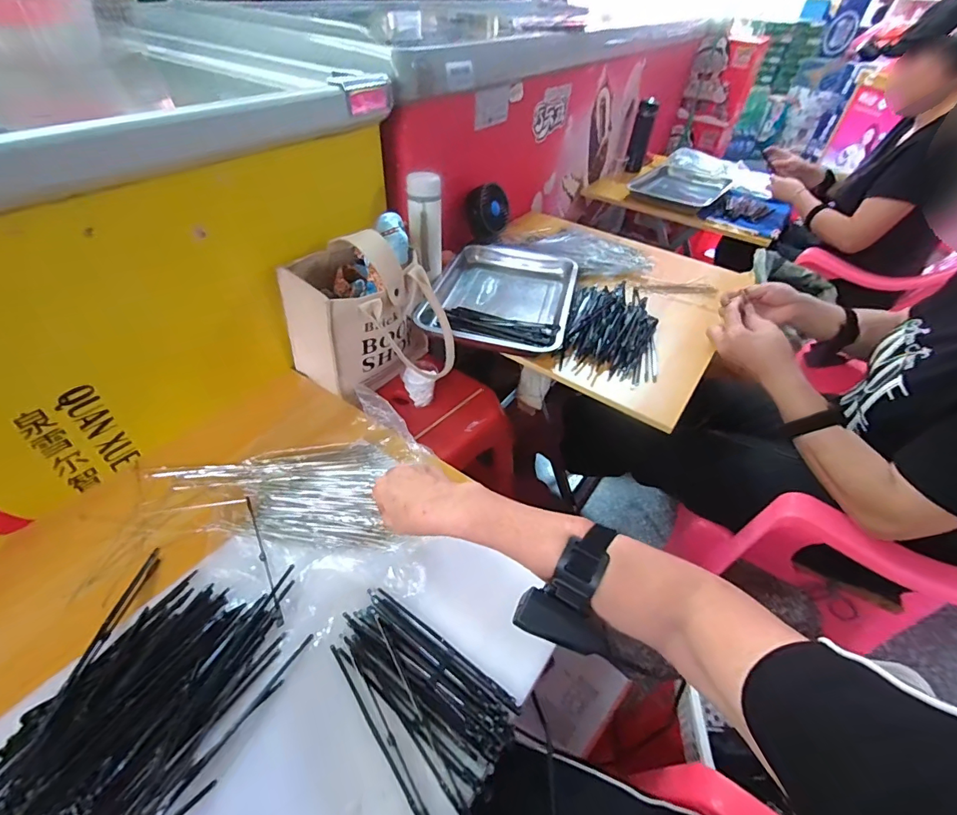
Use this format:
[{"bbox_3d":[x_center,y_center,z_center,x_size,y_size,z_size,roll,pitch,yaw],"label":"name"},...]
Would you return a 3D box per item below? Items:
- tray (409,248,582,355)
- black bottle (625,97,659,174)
[{"bbox_3d":[0.046,-0.221,0.906,0.279,0.061,0.342,13,45,8],"label":"tray"},{"bbox_3d":[0.574,-0.958,1.553,0.069,0.209,0.078,15,45,10],"label":"black bottle"}]

